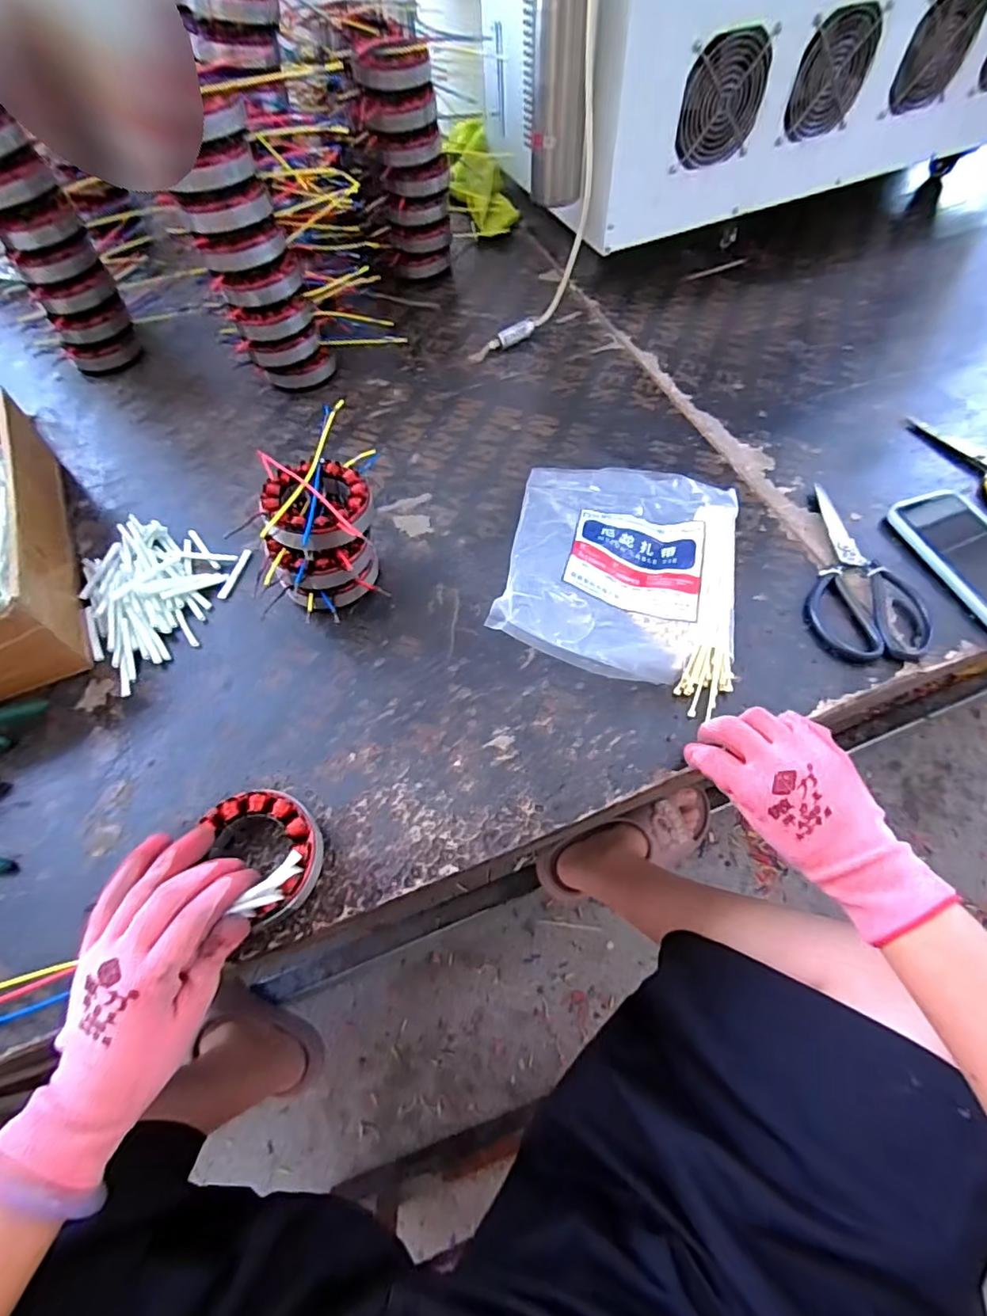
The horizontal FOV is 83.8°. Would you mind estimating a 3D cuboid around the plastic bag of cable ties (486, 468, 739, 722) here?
[{"bbox_3d":[0.118,-0.094,0.490,0.198,0.063,0.251,11,61,8],"label":"plastic bag of cable ties"}]

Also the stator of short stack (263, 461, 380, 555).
[{"bbox_3d":[-0.142,-0.123,0.450,0.086,0.030,0.097,-17,61,-8],"label":"stator of short stack"}]

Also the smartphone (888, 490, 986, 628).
[{"bbox_3d":[0.443,-0.086,0.501,0.078,0.017,0.172,-15,61,-7],"label":"smartphone"}]

